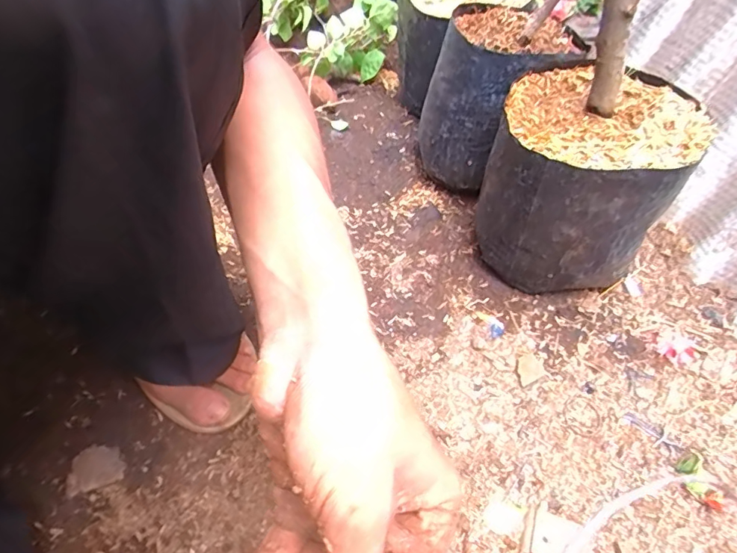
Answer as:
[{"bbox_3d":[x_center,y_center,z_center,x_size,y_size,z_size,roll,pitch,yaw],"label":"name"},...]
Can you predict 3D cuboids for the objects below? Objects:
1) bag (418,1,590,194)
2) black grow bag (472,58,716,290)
[{"bbox_3d":[0.140,-0.203,0.534,0.153,0.146,0.146,-33,62,-25],"label":"bag"},{"bbox_3d":[0.188,-0.081,0.459,0.154,0.184,0.145,14,54,6],"label":"black grow bag"}]

